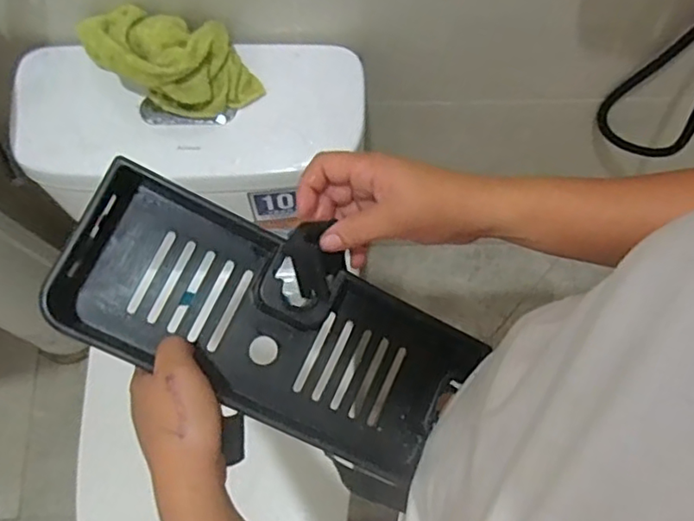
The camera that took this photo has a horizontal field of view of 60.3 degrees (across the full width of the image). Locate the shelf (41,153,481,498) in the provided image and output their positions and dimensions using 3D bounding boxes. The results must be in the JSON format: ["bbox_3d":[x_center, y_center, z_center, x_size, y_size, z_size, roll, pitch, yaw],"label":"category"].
[{"bbox_3d":[-0.051,0.050,0.405,0.279,0.060,0.125,28,72,-9],"label":"shelf"}]

